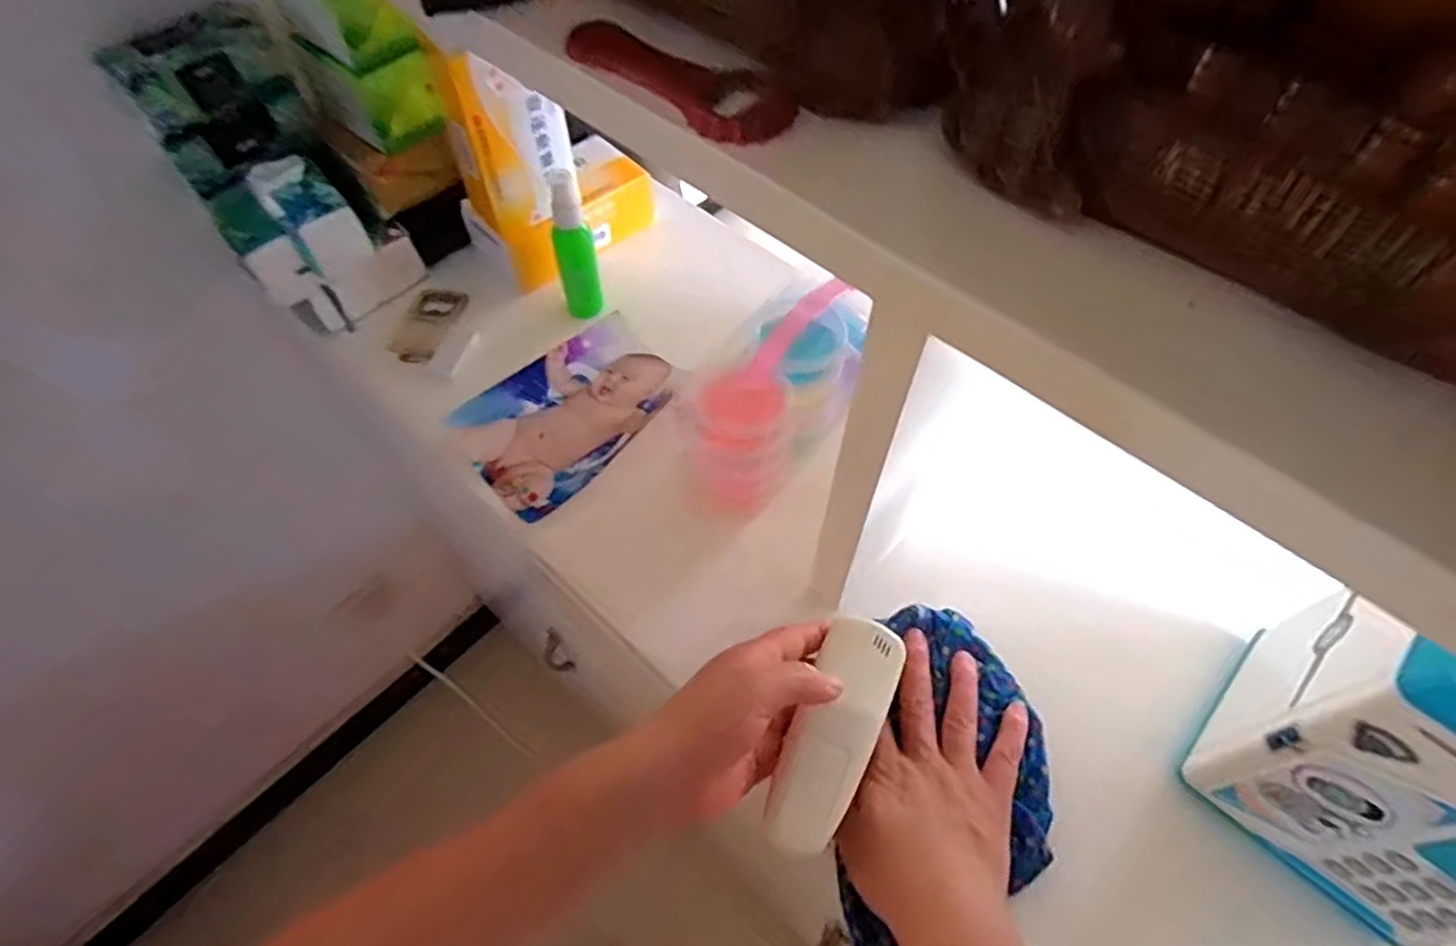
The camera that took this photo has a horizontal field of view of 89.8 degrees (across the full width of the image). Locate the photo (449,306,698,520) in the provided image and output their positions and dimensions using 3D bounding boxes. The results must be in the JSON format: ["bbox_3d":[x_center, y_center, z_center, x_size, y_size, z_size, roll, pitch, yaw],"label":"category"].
[{"bbox_3d":[-0.119,-0.051,0.580,0.111,0.021,0.181,38,64,21],"label":"photo"}]

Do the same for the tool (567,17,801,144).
[{"bbox_3d":[-0.025,-0.168,0.308,0.111,0.012,0.042,32,62,18],"label":"tool"}]

